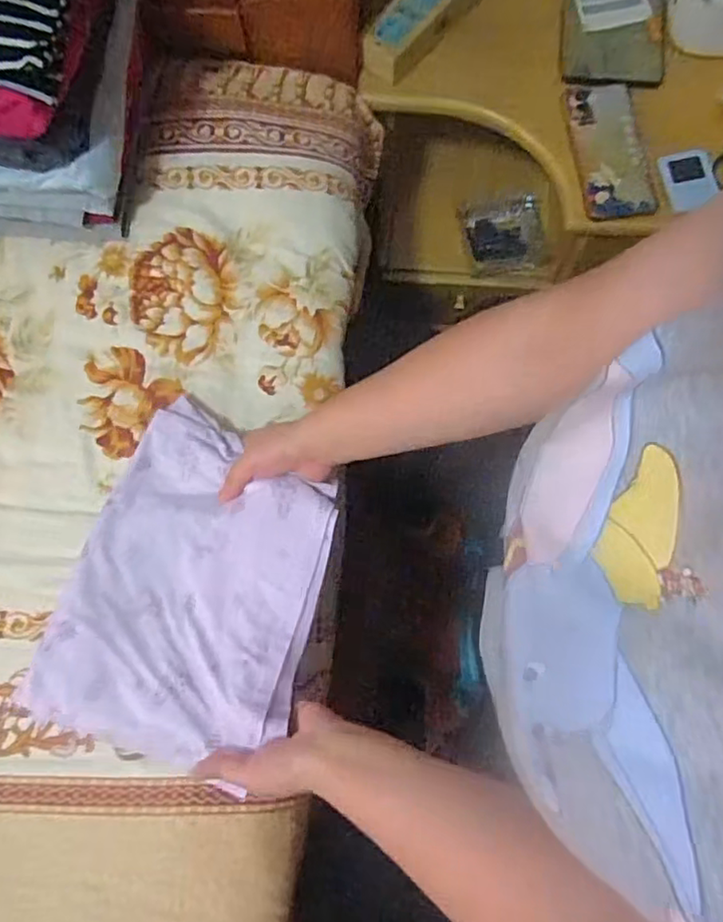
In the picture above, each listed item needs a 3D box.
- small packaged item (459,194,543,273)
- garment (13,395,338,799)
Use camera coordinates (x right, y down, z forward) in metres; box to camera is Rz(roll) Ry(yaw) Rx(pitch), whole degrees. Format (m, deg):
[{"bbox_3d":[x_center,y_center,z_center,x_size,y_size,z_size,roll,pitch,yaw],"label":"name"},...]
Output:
[{"bbox_3d":[0.193,-0.309,0.828,0.103,0.016,0.104,-7,77,1],"label":"small packaged item"},{"bbox_3d":[-0.145,0.111,0.534,0.212,0.034,0.288,21,76,5],"label":"garment"}]

